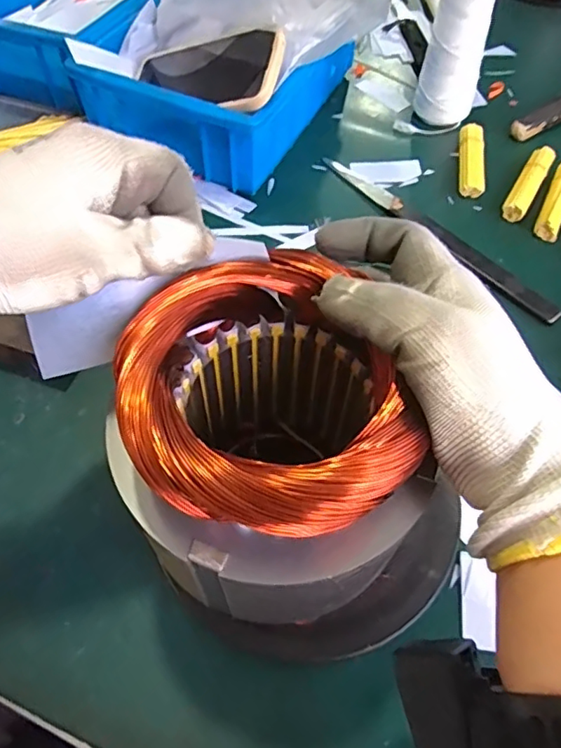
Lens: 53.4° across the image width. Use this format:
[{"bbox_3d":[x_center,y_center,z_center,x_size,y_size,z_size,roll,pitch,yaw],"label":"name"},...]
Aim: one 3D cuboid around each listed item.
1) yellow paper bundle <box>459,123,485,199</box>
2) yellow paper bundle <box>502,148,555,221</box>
[{"bbox_3d":[0.188,-0.211,0.552,0.022,0.022,0.096,8,57,5],"label":"yellow paper bundle"},{"bbox_3d":[0.238,-0.181,0.533,0.020,0.016,0.101,28,61,16],"label":"yellow paper bundle"}]

